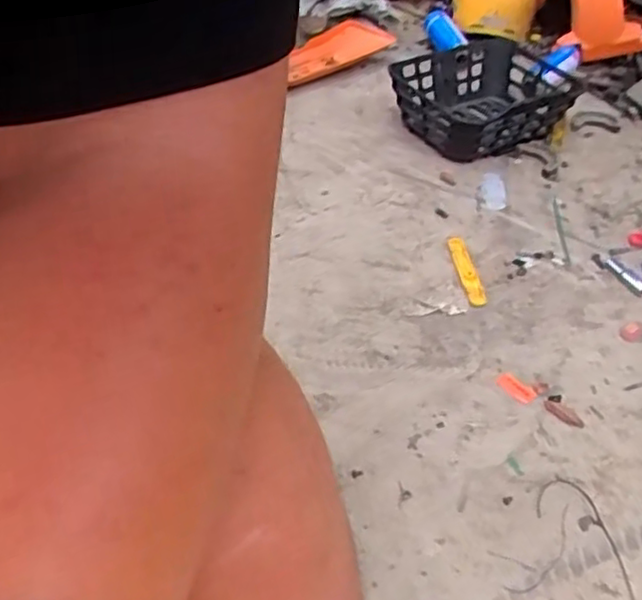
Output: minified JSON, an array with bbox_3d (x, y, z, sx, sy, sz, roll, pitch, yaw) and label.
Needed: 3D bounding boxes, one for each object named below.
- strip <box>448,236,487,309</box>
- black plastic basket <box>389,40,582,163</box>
[{"bbox_3d":[0.225,-0.048,1.095,0.029,0.009,0.166,-1,43,-6],"label":"strip"},{"bbox_3d":[0.330,-0.405,1.391,0.362,0.095,0.287,-18,47,-23],"label":"black plastic basket"}]

